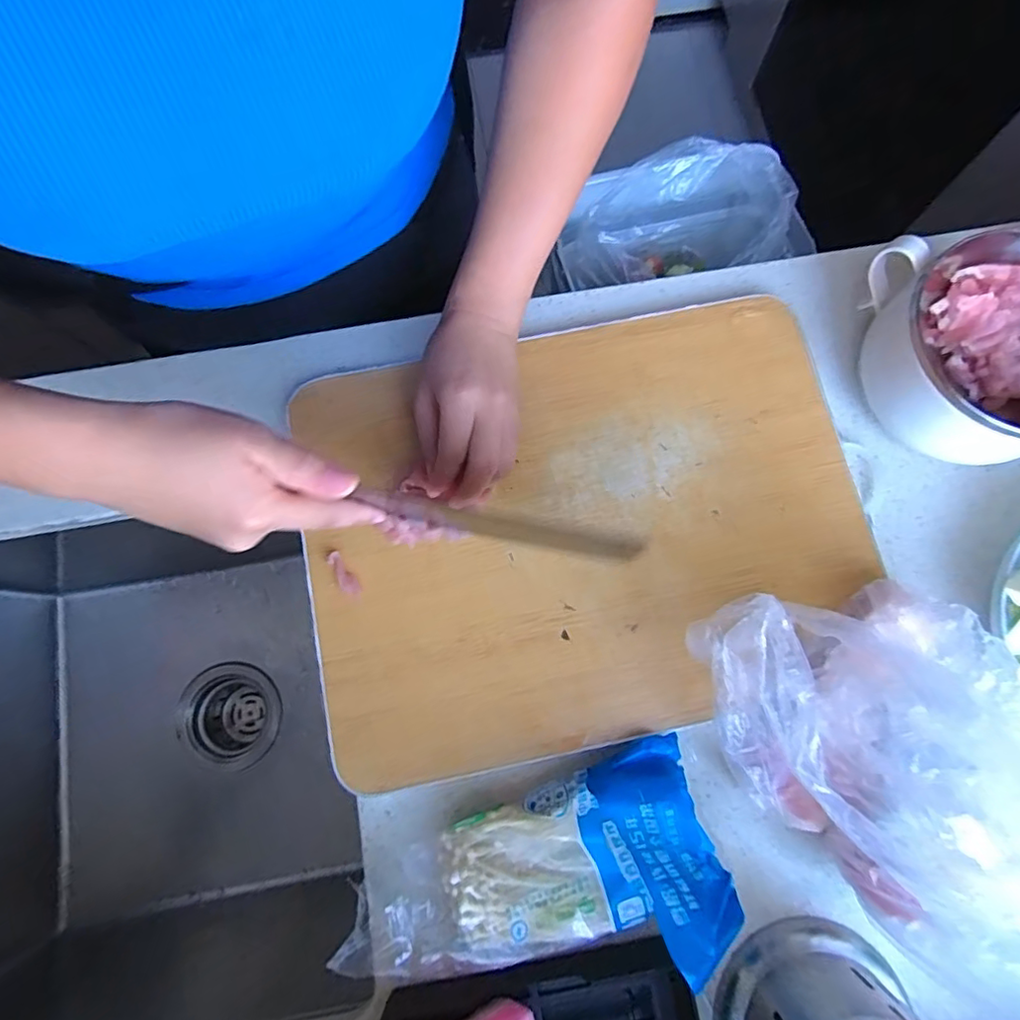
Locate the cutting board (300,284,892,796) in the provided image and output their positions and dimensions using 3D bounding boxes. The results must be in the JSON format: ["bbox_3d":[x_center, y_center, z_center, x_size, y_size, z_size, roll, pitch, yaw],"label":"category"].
[{"bbox_3d":[0.050,0.008,0.400,0.385,0.022,0.293,-11,75,-1],"label":"cutting board"}]

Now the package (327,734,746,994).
[{"bbox_3d":[0.011,0.220,0.331,0.223,0.044,0.106,-15,77,-3],"label":"package"}]

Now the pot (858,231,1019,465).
[{"bbox_3d":[0.338,-0.106,0.387,0.156,0.064,0.146,4,77,1],"label":"pot"}]

